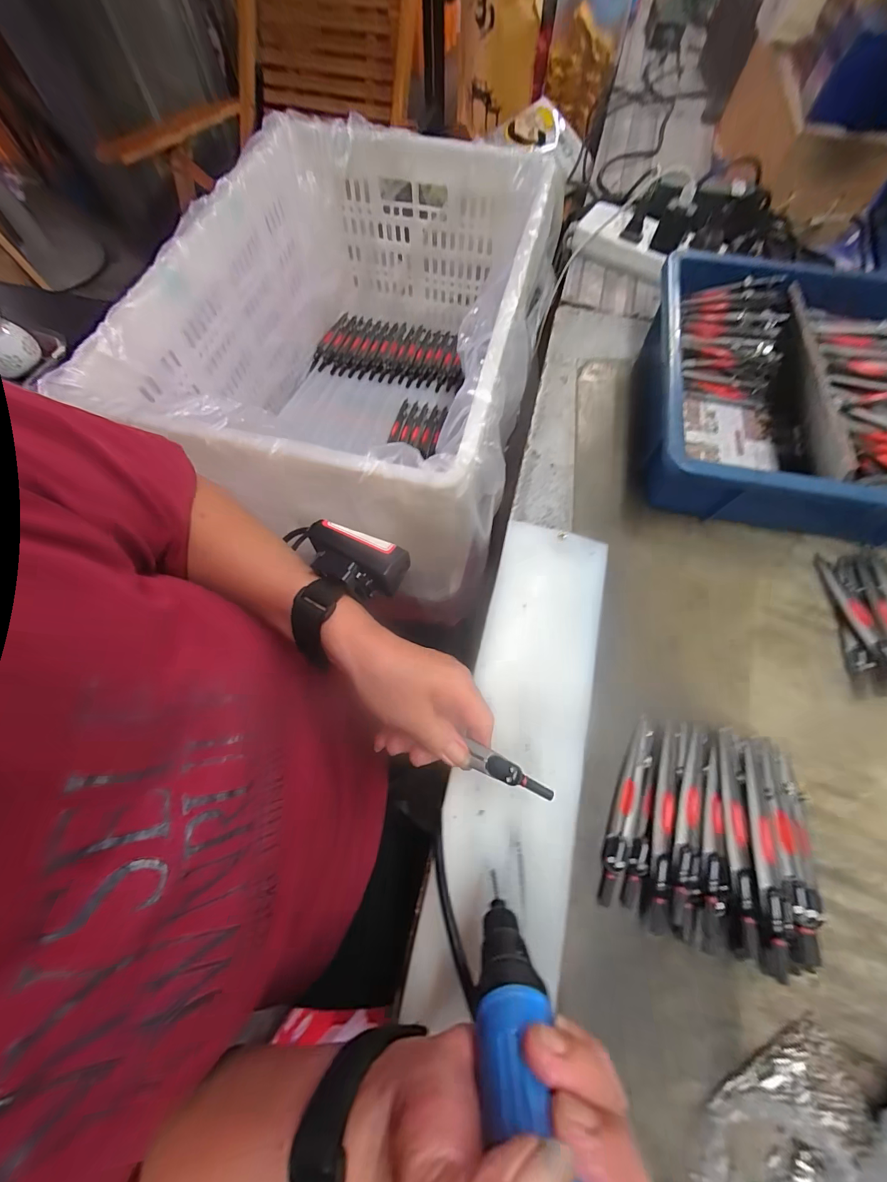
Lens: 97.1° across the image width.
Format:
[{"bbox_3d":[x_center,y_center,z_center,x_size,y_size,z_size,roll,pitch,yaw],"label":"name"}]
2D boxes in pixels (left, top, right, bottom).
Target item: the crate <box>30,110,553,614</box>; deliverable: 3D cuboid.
[{"bbox_3d":[-0.085,-0.283,0.481,0.360,0.230,0.489,13,70,6],"label":"crate"}]

